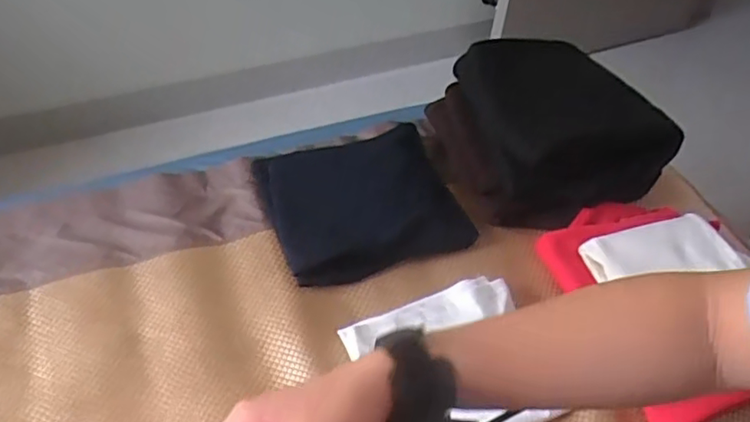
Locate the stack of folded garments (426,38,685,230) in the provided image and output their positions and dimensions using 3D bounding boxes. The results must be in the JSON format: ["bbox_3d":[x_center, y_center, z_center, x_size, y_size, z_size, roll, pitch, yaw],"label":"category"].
[{"bbox_3d":[0.230,-0.115,0.806,0.288,0.146,0.216,-4,49,-8],"label":"stack of folded garments"}]

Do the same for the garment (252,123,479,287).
[{"bbox_3d":[-0.018,-0.019,0.797,0.244,0.047,0.215,-15,53,-16],"label":"garment"}]

